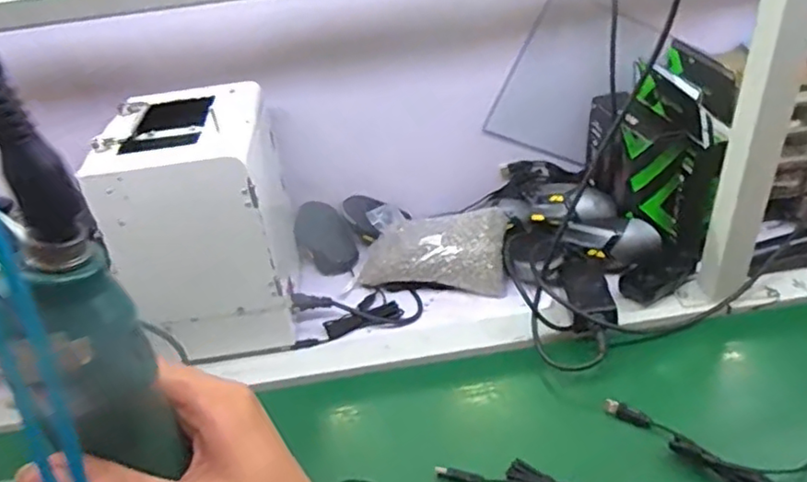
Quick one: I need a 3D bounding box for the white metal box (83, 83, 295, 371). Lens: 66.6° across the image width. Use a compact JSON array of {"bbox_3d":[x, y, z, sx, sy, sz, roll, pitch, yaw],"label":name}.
[{"bbox_3d":[-0.245,-0.035,0.775,0.177,0.262,0.249,-8,37,-4],"label":"white metal box"}]

